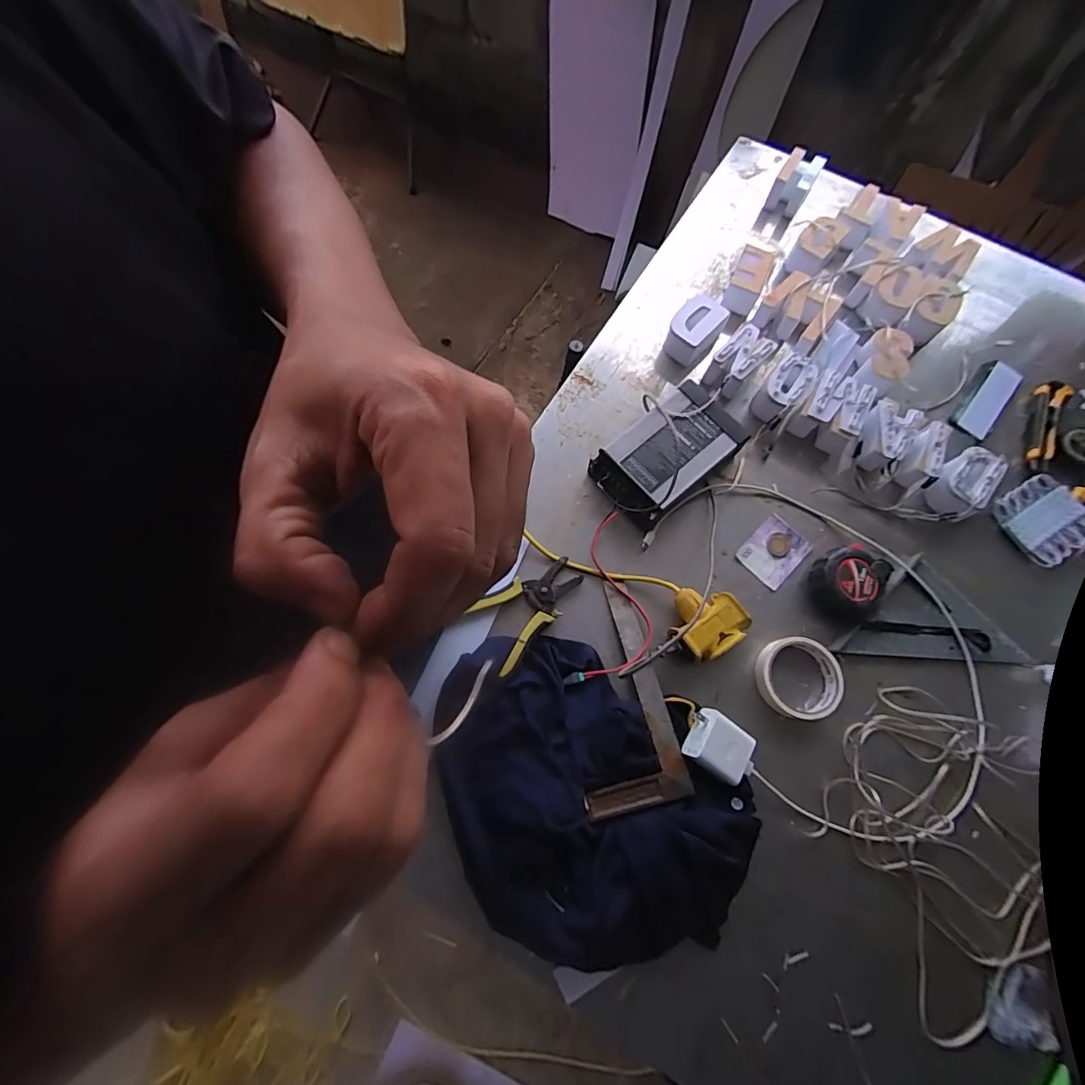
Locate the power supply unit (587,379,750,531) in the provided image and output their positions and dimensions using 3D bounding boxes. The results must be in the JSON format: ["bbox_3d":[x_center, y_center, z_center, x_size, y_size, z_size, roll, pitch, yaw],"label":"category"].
[{"bbox_3d":[0.159,-0.113,0.622,0.186,0.046,0.112,-40,77,-12],"label":"power supply unit"}]

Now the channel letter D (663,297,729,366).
[{"bbox_3d":[0.213,-0.302,0.685,0.058,0.049,0.087,40,77,11],"label":"channel letter D"}]

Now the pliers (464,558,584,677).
[{"bbox_3d":[-0.022,0.072,0.577,0.078,0.015,0.144,42,77,11],"label":"pliers"}]

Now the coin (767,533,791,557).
[{"bbox_3d":[0.300,0.003,0.621,0.027,0.004,0.030,34,76,9],"label":"coin"}]

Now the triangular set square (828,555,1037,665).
[{"bbox_3d":[0.467,0.080,0.597,0.233,0.013,0.123,4,75,-5],"label":"triangular set square"}]

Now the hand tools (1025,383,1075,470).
[{"bbox_3d":[0.688,-0.161,0.670,0.039,0.013,0.138,28,75,8],"label":"hand tools"}]

